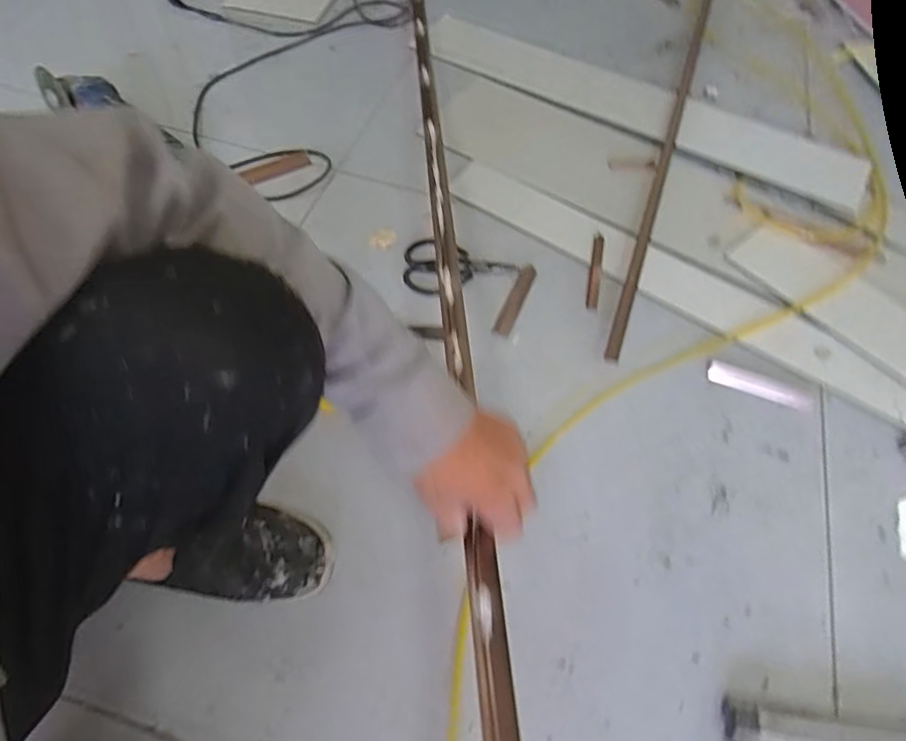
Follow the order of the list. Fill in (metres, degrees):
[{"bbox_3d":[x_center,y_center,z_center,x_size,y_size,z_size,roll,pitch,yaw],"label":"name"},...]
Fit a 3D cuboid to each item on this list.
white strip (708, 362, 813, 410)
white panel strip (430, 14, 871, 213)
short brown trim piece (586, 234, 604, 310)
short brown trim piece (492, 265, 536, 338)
[{"bbox_3d":[0.413,0.022,0.771,0.135,0.004,0.030,22,59,11],"label":"white strip"},{"bbox_3d":[0.320,-0.506,1.067,0.869,0.033,0.181,28,60,13],"label":"white panel strip"},{"bbox_3d":[0.214,-0.149,0.857,0.017,0.007,0.140,12,58,5],"label":"short brown trim piece"},{"bbox_3d":[0.093,-0.103,0.847,0.026,0.010,0.138,21,59,11],"label":"short brown trim piece"}]

